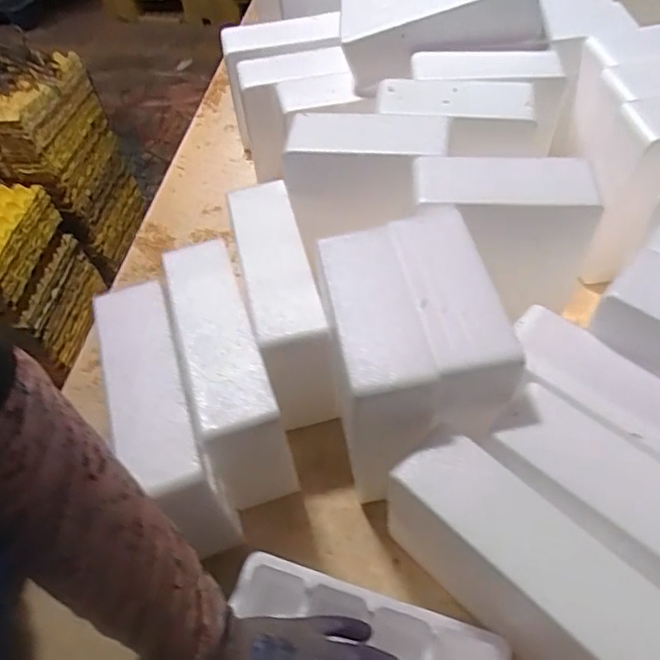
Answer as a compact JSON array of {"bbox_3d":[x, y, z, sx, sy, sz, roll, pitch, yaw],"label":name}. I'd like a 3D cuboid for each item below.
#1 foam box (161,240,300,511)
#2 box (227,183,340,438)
[{"bbox_3d":[-0.112,0.043,0.634,0.079,0.161,0.237,-18,54,-8],"label":"foam box"},{"bbox_3d":[-0.059,-0.031,0.690,0.081,0.174,0.248,-14,53,-5],"label":"box"}]

